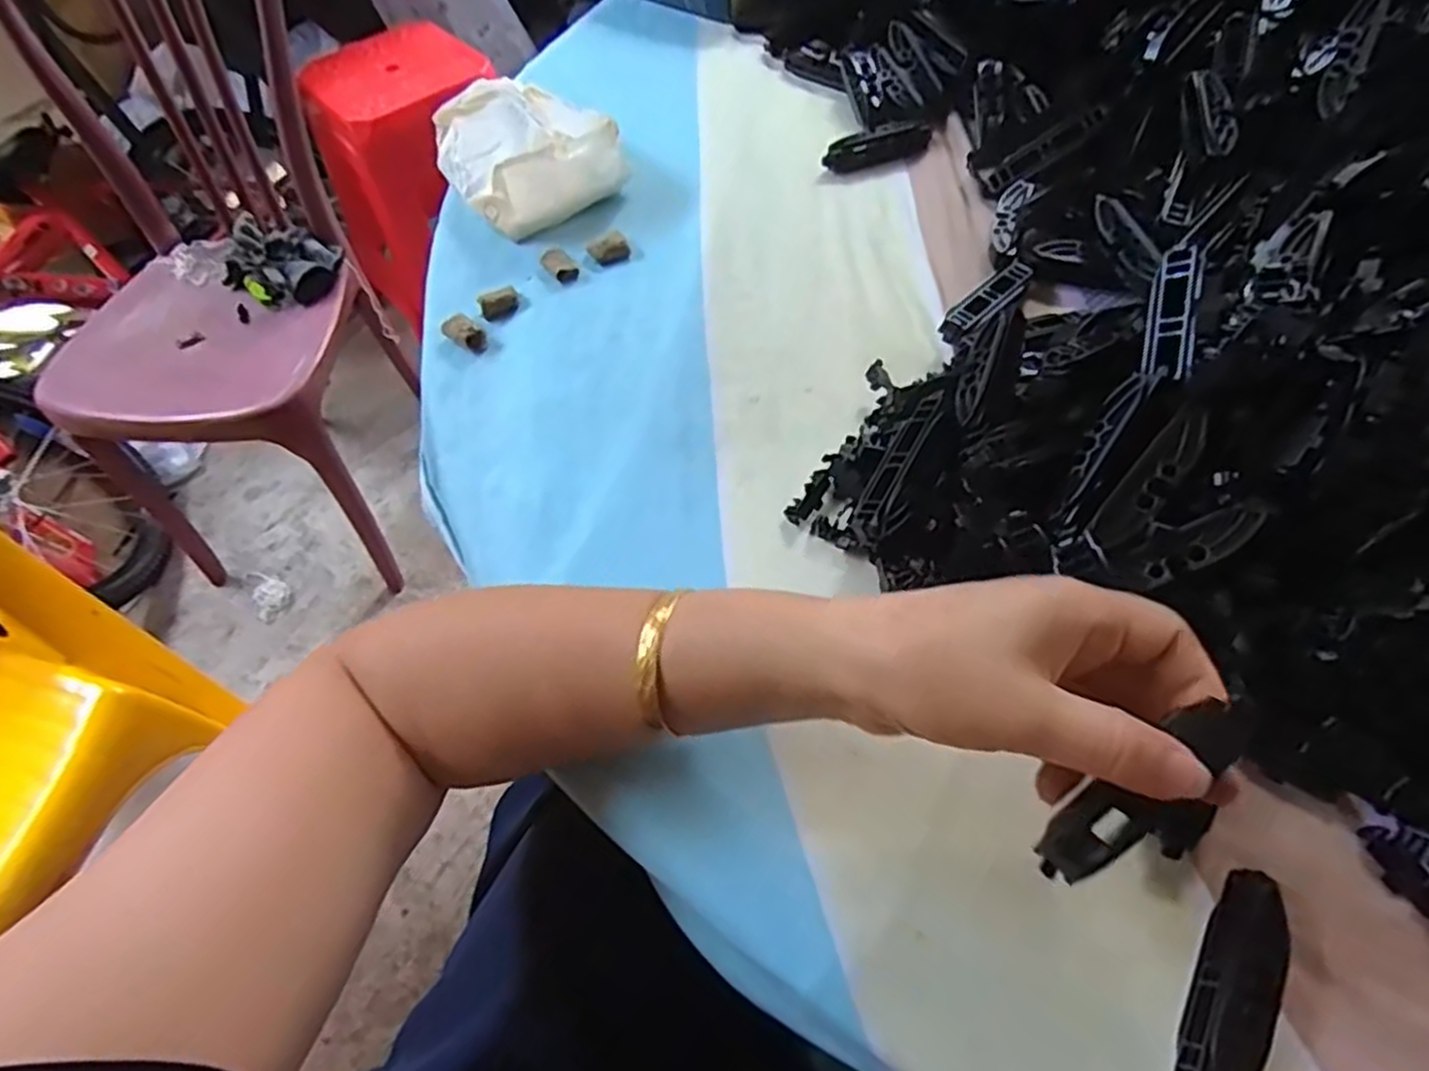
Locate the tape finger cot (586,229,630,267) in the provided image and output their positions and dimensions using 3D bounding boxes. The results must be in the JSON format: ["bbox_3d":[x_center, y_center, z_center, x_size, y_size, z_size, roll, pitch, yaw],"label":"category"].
[{"bbox_3d":[-0.067,-0.182,0.487,0.023,0.009,0.020,-24,60,-10],"label":"tape finger cot"}]

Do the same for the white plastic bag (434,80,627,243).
[{"bbox_3d":[-0.135,-0.274,0.531,0.108,0.045,0.148,-26,60,-11],"label":"white plastic bag"}]

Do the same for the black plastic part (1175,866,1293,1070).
[{"bbox_3d":[0.173,0.152,0.253,0.020,0.018,0.079,24,63,18],"label":"black plastic part"}]

